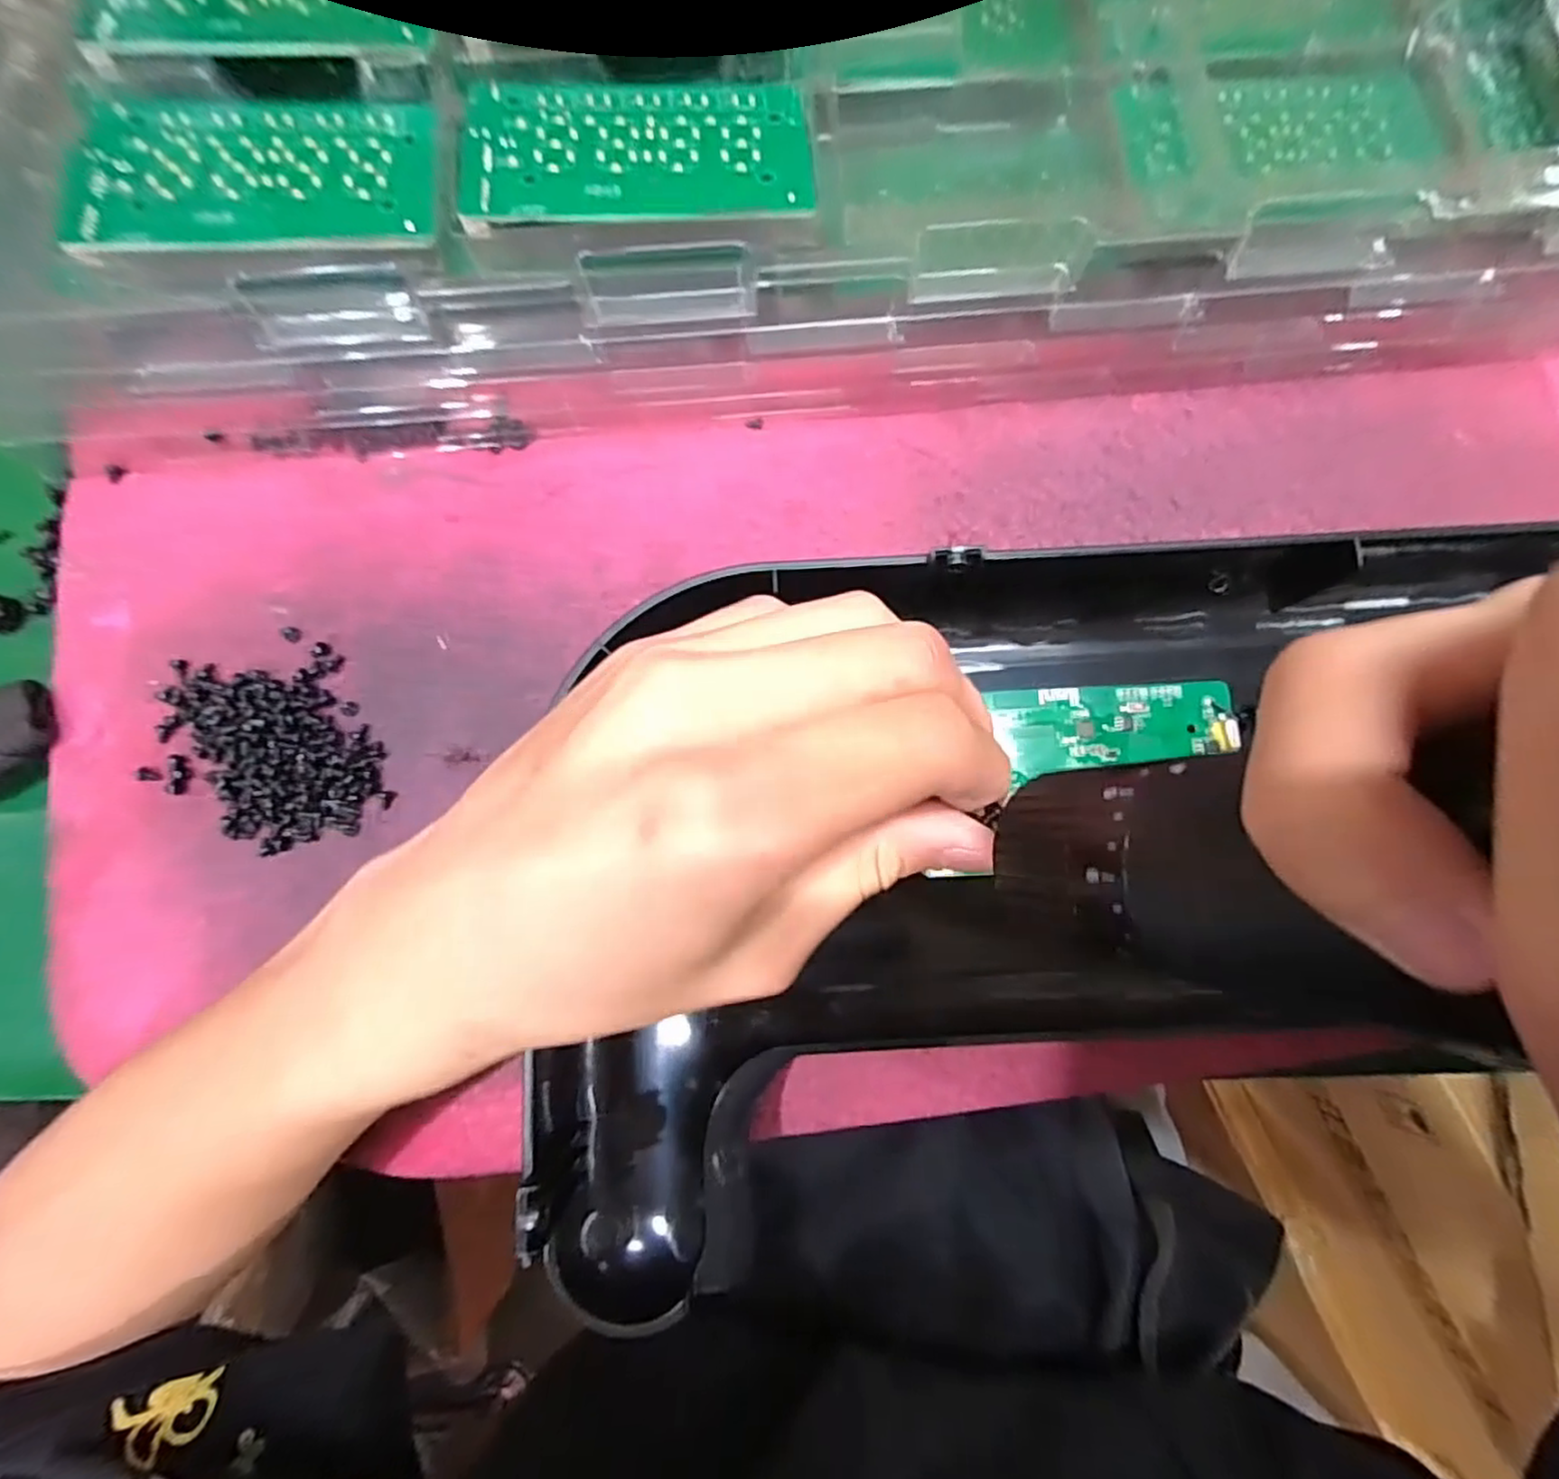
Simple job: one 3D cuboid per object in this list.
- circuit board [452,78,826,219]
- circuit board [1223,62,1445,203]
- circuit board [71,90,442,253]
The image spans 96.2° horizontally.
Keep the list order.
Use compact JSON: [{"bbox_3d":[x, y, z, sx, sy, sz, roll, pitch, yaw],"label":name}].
[{"bbox_3d":[-0.044,-0.185,0.216,0.105,0.007,0.057,-5,76,-2],"label":"circuit board"},{"bbox_3d":[0.185,-0.208,0.236,0.070,0.004,0.048,-8,76,-2],"label":"circuit board"},{"bbox_3d":[-0.158,-0.171,0.212,0.104,0.009,0.058,-3,76,-1],"label":"circuit board"}]

